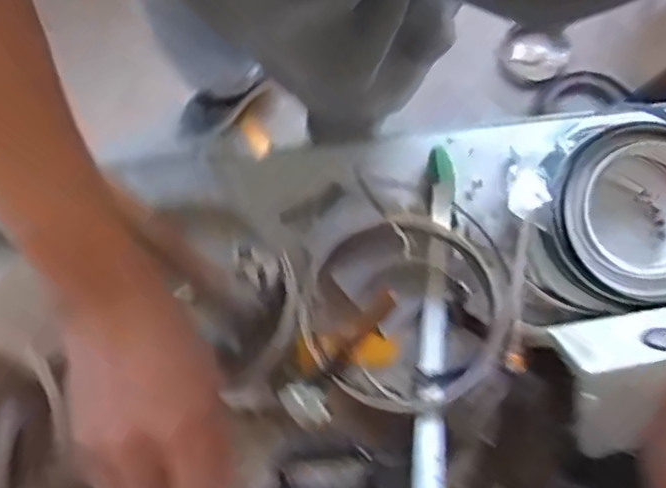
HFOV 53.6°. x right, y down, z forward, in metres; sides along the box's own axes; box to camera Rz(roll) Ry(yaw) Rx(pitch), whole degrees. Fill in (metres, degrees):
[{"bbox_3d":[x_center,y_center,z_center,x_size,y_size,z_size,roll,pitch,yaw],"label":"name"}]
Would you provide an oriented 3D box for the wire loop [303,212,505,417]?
[{"bbox_3d":[0.080,0.074,0.754,0.221,0.037,0.223,0,80,-1],"label":"wire loop"}]

